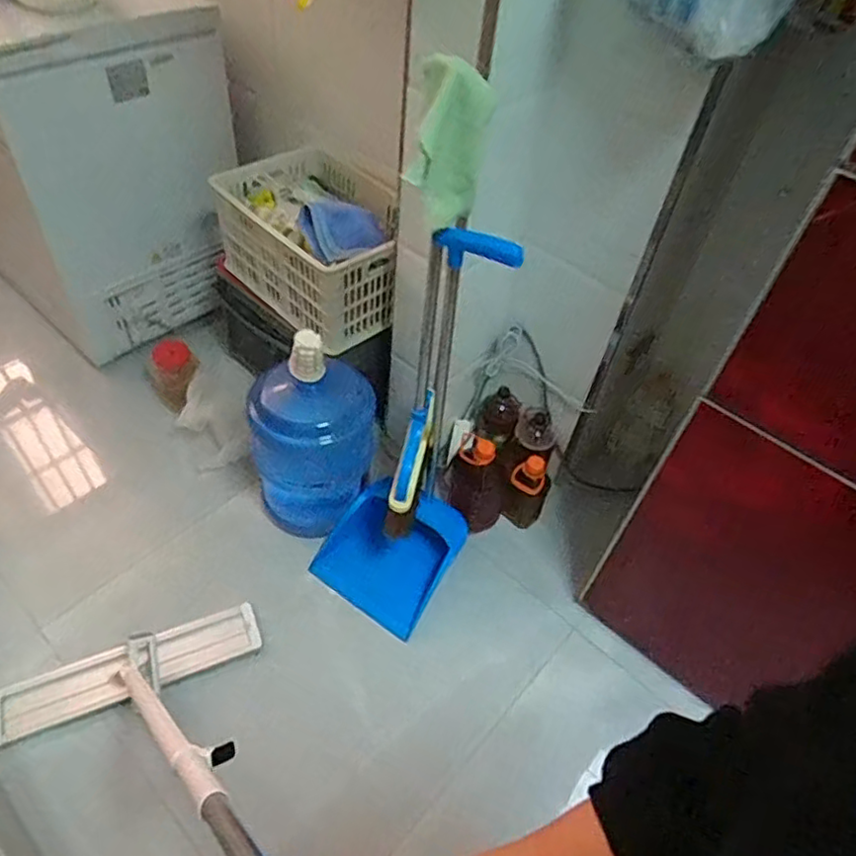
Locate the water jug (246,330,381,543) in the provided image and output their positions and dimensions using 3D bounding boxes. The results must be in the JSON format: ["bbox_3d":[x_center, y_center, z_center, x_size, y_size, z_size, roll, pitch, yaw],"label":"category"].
[{"bbox_3d":[-0.245,0.003,1.381,0.257,0.476,0.249,2,49,-5],"label":"water jug"}]

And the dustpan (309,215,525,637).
[{"bbox_3d":[-0.047,0.038,1.175,0.260,0.838,0.286,29,52,17],"label":"dustpan"}]

